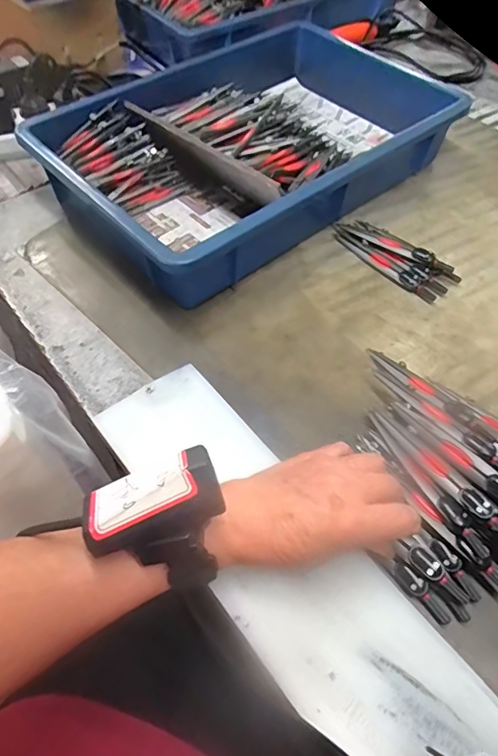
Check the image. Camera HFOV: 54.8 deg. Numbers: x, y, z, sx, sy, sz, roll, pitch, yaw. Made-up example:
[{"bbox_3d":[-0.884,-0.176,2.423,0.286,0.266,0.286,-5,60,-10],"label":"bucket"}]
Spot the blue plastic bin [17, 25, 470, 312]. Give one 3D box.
[{"bbox_3d":[0.011,-0.271,0.560,0.444,0.082,0.287,-35,61,-23],"label":"blue plastic bin"}]

